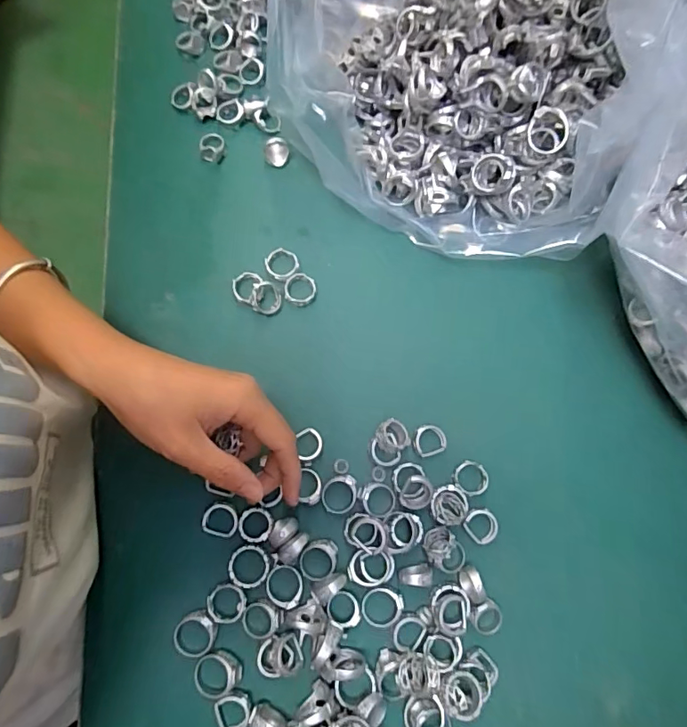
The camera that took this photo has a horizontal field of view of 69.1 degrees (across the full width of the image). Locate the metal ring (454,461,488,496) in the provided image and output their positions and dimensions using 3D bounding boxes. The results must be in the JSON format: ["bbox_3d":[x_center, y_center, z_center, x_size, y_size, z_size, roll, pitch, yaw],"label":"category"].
[{"bbox_3d":[0.090,0.081,0.353,0.023,0.004,0.023,0,79,-2],"label":"metal ring"}]

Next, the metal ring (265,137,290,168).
[{"bbox_3d":[-0.053,-0.166,0.395,0.020,0.020,0.014,-9,79,-4],"label":"metal ring"}]

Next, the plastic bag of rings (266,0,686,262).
[{"bbox_3d":[0.082,-0.217,0.354,0.255,0.130,0.267,-4,79,-3],"label":"plastic bag of rings"}]

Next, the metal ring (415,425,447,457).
[{"bbox_3d":[0.063,0.055,0.359,0.023,0.006,0.021,0,79,-2],"label":"metal ring"}]

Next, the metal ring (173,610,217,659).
[{"bbox_3d":[-0.095,0.174,0.320,0.028,0.011,0.024,-37,82,-8],"label":"metal ring"}]

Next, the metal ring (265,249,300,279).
[{"bbox_3d":[-0.047,-0.075,0.379,0.024,0.007,0.023,0,79,-2],"label":"metal ring"}]

